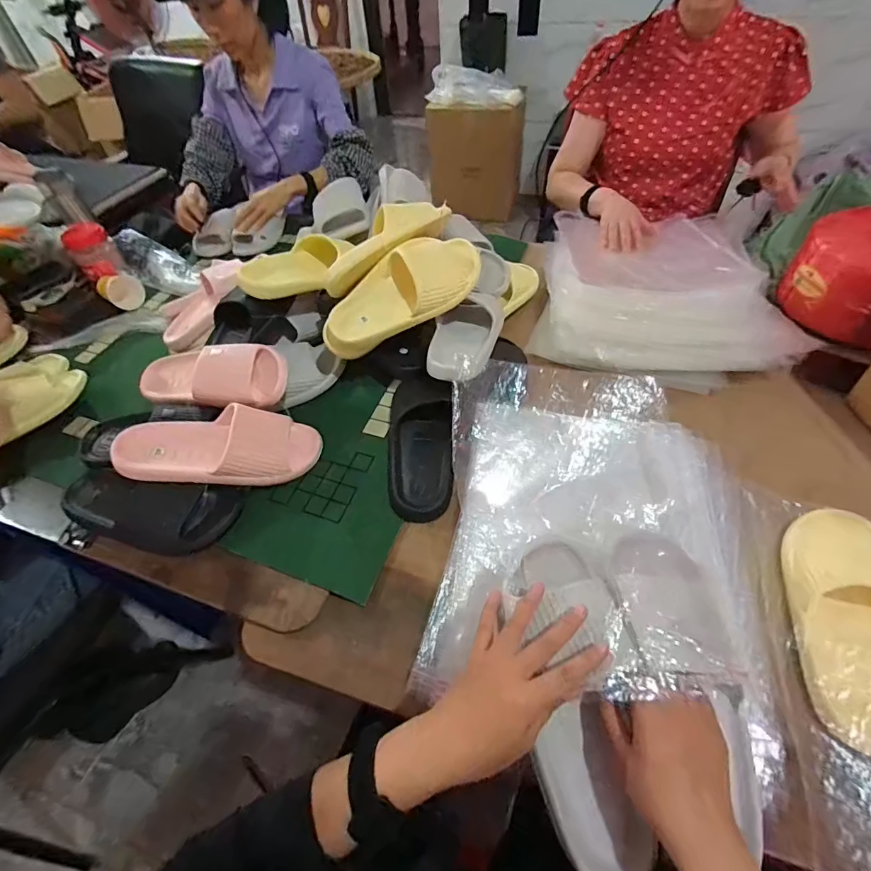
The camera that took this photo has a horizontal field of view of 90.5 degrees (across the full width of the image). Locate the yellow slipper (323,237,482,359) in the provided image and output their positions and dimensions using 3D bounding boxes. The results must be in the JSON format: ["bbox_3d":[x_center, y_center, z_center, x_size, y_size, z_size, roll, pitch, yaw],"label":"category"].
[{"bbox_3d":[-0.058,-0.225,0.680,0.271,0.085,0.127,-31,87,-1],"label":"yellow slipper"}]

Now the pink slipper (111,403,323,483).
[{"bbox_3d":[-0.295,0.013,0.600,0.261,0.070,0.095,-2,50,-18],"label":"pink slipper"}]

